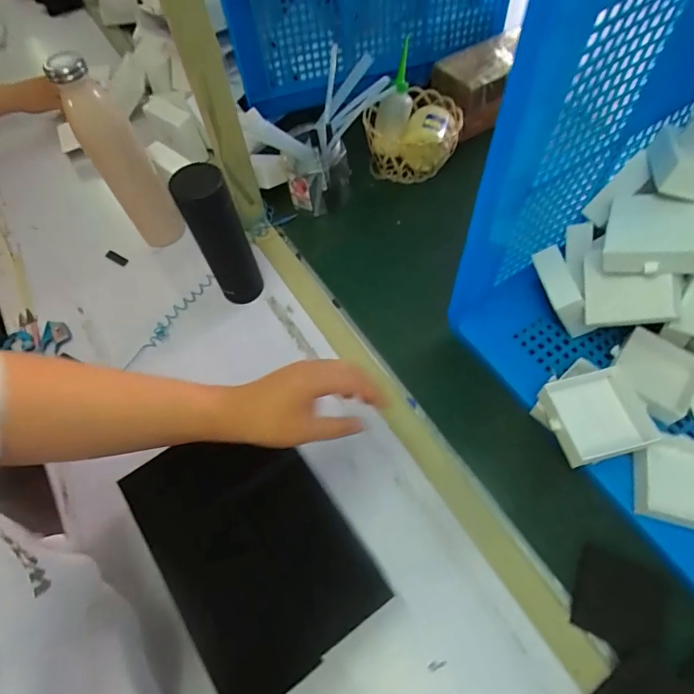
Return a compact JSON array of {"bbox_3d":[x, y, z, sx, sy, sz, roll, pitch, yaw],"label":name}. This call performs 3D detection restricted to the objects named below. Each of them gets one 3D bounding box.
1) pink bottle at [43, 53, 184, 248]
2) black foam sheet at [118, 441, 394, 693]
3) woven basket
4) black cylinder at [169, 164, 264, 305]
[{"bbox_3d":[-0.305,-0.247,0.633,0.067,0.285,0.067,-34,64,-14],"label":"pink bottle"},{"bbox_3d":[-0.091,0.181,0.436,0.159,0.011,0.234,-32,66,-19],"label":"black foam sheet"},{"bbox_3d":[0.115,-0.366,0.791,0.153,0.092,0.145,-2,61,3],"label":"woven basket"},{"bbox_3d":[-0.167,-0.135,0.626,0.062,0.226,0.061,-29,63,-11],"label":"black cylinder"}]

